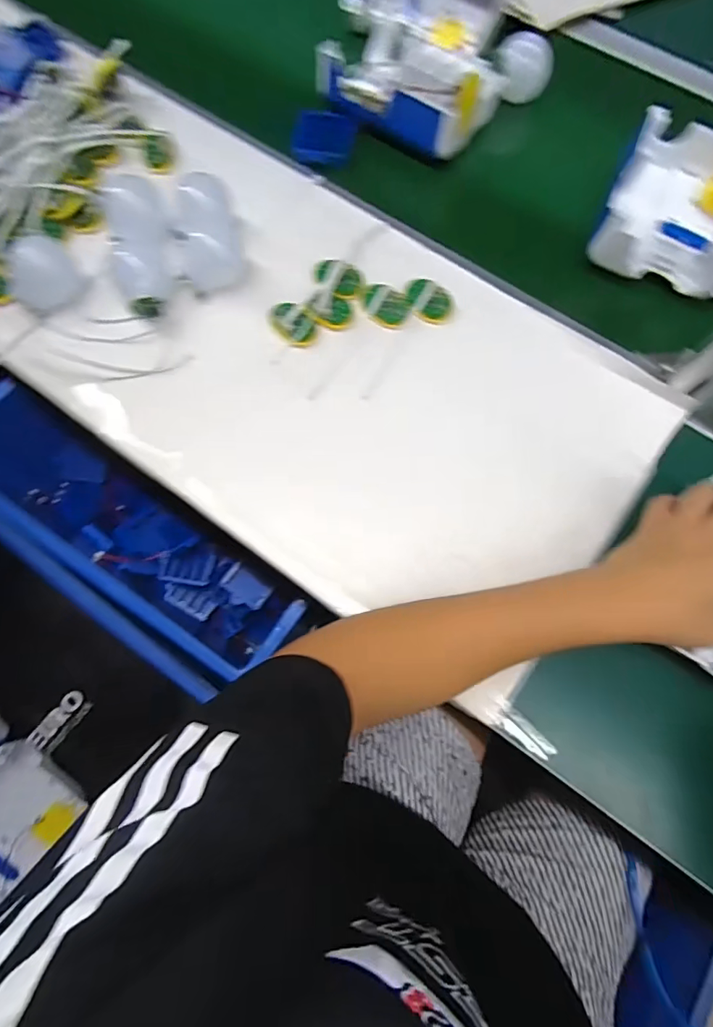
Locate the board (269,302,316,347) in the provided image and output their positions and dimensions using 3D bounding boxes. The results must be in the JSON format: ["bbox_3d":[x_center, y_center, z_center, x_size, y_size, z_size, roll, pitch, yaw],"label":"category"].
[{"bbox_3d":[-0.066,-0.194,0.477,0.057,0.013,0.035,42,78,8],"label":"board"}]

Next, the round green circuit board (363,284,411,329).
[{"bbox_3d":[0.031,-0.213,0.480,0.048,0.005,0.038,29,93,0],"label":"round green circuit board"}]

